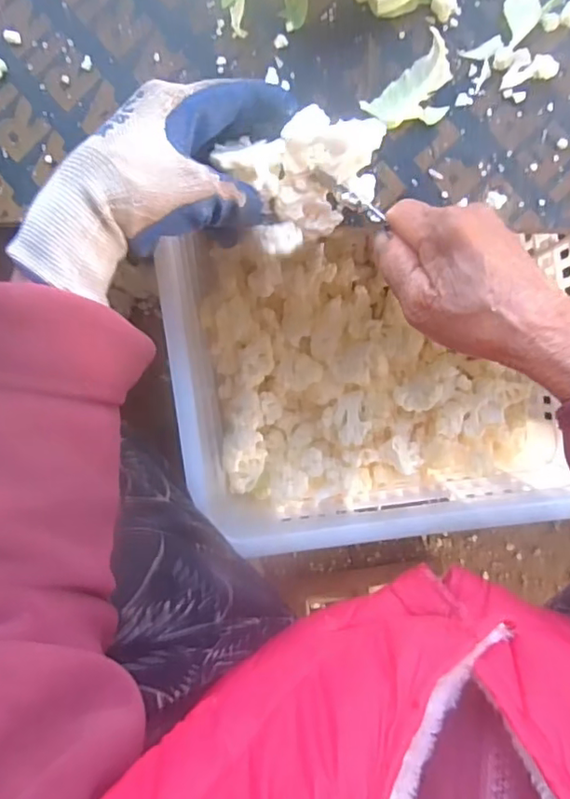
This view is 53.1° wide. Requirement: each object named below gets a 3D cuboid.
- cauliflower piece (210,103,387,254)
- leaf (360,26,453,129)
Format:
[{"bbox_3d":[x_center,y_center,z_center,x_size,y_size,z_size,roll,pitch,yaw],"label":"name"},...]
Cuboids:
[{"bbox_3d":[0.013,-0.131,0.329,0.083,0.042,0.064,-27,94,5],"label":"cauliflower piece"},{"bbox_3d":[0.085,-0.196,0.357,0.042,0.007,0.061,37,96,-1],"label":"leaf"}]

